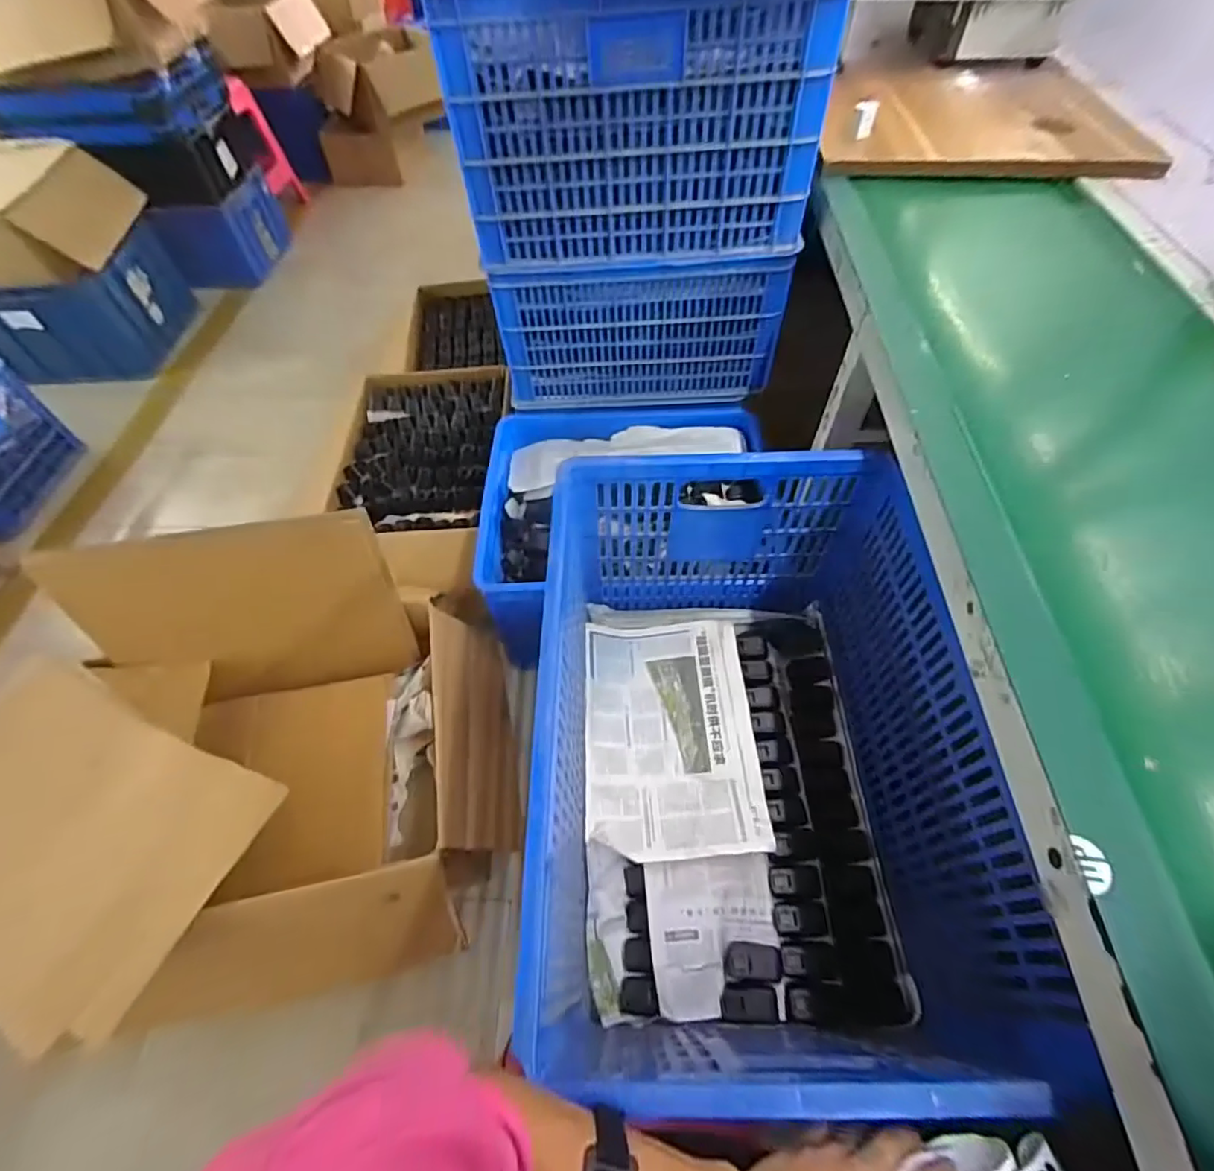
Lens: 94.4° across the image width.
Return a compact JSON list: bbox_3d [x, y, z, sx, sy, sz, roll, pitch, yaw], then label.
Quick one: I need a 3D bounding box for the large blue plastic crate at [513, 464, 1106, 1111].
[{"bbox_3d":[0.162,0.205,0.750,0.458,0.398,0.669,-1,56,1],"label":"large blue plastic crate"}]

